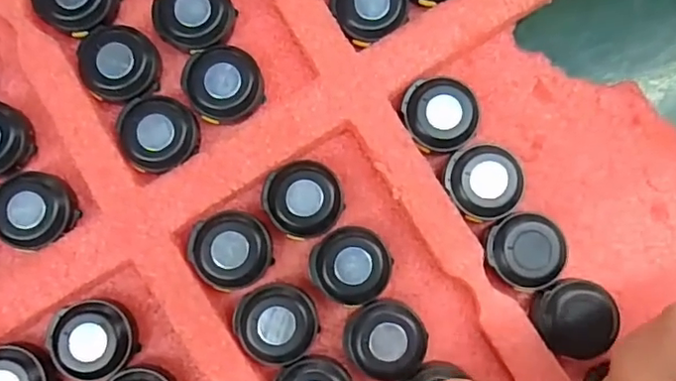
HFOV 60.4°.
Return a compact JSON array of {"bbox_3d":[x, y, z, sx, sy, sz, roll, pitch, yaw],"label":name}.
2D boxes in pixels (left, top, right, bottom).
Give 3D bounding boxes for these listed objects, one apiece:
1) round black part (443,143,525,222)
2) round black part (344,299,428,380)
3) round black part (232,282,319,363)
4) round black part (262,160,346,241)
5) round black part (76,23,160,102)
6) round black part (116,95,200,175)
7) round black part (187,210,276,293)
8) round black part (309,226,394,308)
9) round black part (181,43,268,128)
[{"bbox_3d":[0.057,-0.003,0.228,0.029,0.013,0.029,0,85,-1],"label":"round black part"},{"bbox_3d":[0.018,0.057,0.222,0.030,0.014,0.028,0,85,-1],"label":"round black part"},{"bbox_3d":[-0.023,0.051,0.222,0.031,0.012,0.029,8,85,0],"label":"round black part"},{"bbox_3d":[-0.013,0.003,0.226,0.030,0.012,0.029,0,85,-1],"label":"round black part"},{"bbox_3d":[-0.087,-0.050,0.228,0.029,0.011,0.031,0,85,-1],"label":"round black part"},{"bbox_3d":[-0.070,-0.023,0.225,0.029,0.009,0.031,0,85,-1],"label":"round black part"},{"bbox_3d":[-0.041,0.023,0.223,0.029,0.012,0.030,0,85,-1],"label":"round black part"},{"bbox_3d":[0.005,0.029,0.224,0.030,0.013,0.028,0,85,-1],"label":"round black part"},{"bbox_3d":[-0.045,-0.042,0.230,0.029,0.014,0.031,0,85,-1],"label":"round black part"}]

